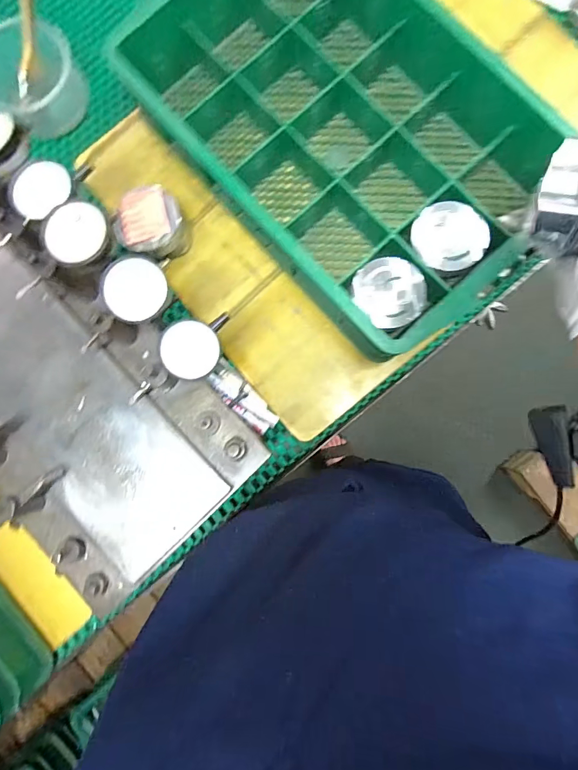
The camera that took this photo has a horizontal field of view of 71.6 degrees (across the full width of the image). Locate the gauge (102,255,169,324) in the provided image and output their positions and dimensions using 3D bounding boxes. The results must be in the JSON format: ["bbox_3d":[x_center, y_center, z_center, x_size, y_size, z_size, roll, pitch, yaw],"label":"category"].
[{"bbox_3d":[-0.134,-0.085,0.353,0.051,0.025,0.053,-3,107,-11],"label":"gauge"}]

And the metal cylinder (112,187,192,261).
[{"bbox_3d":[-0.174,-0.202,0.515,0.075,0.064,0.084,10,85,3],"label":"metal cylinder"}]

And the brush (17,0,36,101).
[{"bbox_3d":[-0.331,-0.453,0.505,0.015,0.016,0.166,11,104,3],"label":"brush"}]

